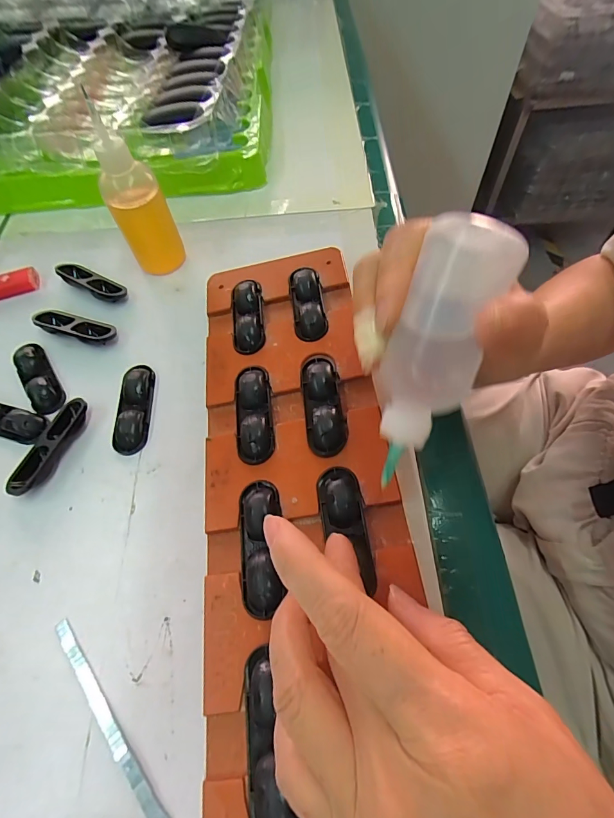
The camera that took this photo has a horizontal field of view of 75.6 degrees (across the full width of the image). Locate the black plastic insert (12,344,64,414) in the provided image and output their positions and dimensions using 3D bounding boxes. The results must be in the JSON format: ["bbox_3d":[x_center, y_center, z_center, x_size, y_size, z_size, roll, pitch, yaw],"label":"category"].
[{"bbox_3d":[-0.177,-0.022,0.259,0.019,0.007,0.057,-33,64,-15],"label":"black plastic insert"}]

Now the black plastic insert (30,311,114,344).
[{"bbox_3d":[-0.160,-0.056,0.275,0.057,0.011,0.017,14,62,11],"label":"black plastic insert"}]

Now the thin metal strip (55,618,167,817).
[{"bbox_3d":[-0.084,0.135,0.168,0.007,0.004,0.101,-39,66,-18],"label":"thin metal strip"}]

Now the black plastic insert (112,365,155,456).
[{"bbox_3d":[-0.106,-0.002,0.244,0.020,0.005,0.061,-7,60,-1],"label":"black plastic insert"}]

